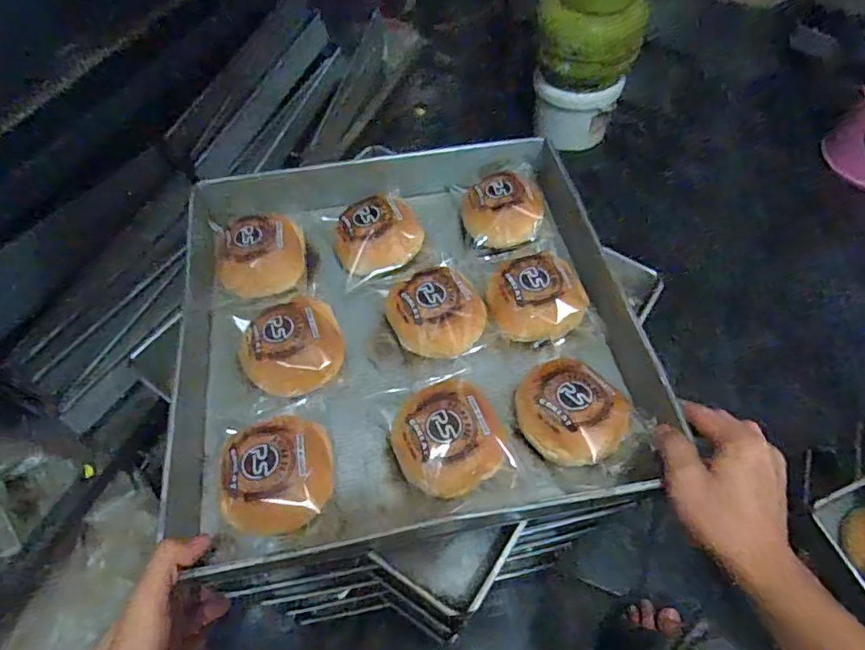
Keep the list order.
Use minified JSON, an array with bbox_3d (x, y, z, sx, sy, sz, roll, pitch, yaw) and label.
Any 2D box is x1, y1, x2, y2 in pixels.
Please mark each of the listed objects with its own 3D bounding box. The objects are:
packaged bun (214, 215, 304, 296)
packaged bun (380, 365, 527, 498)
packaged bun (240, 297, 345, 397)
[{"bbox_3d":[-0.180,-0.076,0.573,0.100,0.042,0.092,-19,57,-10],"label":"packaged bun"},{"bbox_3d":[0.016,0.088,0.471,0.105,0.043,0.123,-15,57,-8],"label":"packaged bun"},{"bbox_3d":[-0.134,0.020,0.509,0.093,0.038,0.089,-15,57,-8],"label":"packaged bun"}]

